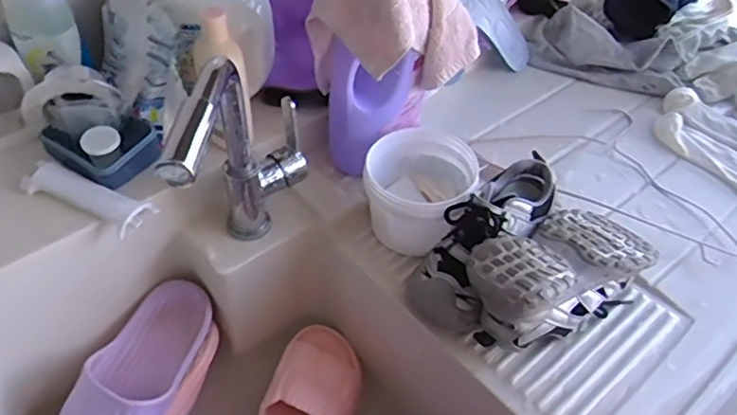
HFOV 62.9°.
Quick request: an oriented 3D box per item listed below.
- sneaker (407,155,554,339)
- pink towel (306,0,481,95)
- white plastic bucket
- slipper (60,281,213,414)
[{"bbox_3d":[0.129,0.028,0.654,0.087,0.091,0.227,33,66,21],"label":"sneaker"},{"bbox_3d":[0.030,-0.199,0.612,0.184,0.190,0.104,8,48,1],"label":"pink towel"},{"bbox_3d":[0.059,-0.016,0.708,0.123,0.092,0.128,21,50,12],"label":"white plastic bucket"},{"bbox_3d":[-0.261,0.199,0.660,0.103,0.078,0.254,18,49,9],"label":"slipper"}]

